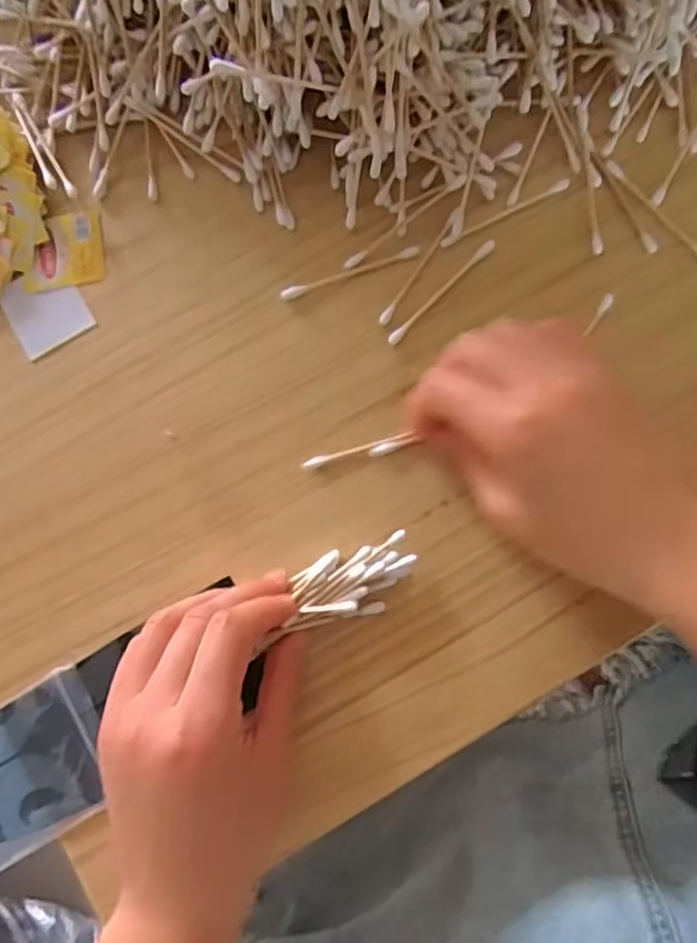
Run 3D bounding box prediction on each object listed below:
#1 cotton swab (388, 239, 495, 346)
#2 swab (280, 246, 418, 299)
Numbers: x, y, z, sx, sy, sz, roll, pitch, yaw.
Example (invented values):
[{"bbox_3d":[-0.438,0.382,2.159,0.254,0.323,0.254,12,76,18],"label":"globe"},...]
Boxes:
[{"bbox_3d":[0.047,-0.090,0.324,0.073,0.004,0.006,-44,84,-3],"label":"cotton swab"},{"bbox_3d":[0.001,-0.100,0.328,0.072,0.004,0.006,-18,83,0],"label":"swab"}]

